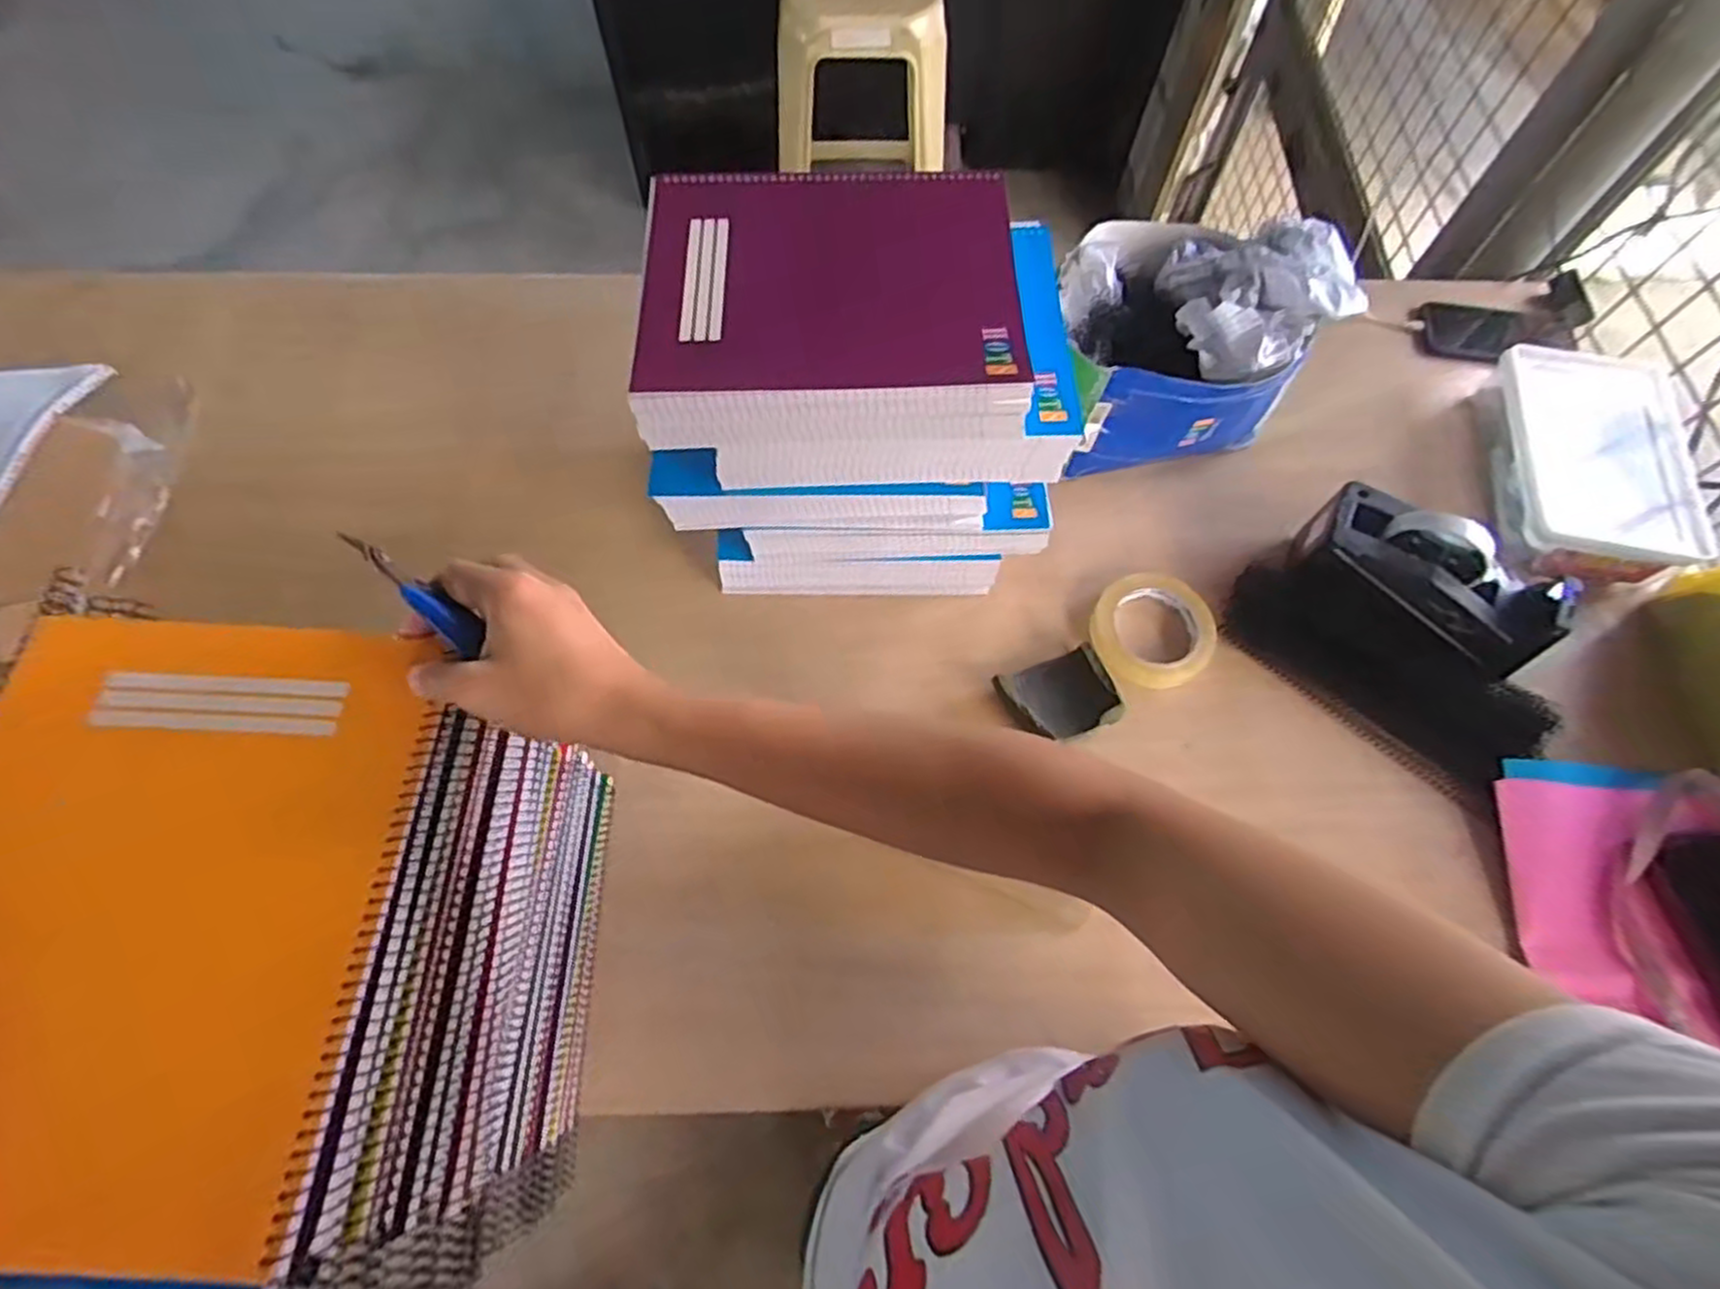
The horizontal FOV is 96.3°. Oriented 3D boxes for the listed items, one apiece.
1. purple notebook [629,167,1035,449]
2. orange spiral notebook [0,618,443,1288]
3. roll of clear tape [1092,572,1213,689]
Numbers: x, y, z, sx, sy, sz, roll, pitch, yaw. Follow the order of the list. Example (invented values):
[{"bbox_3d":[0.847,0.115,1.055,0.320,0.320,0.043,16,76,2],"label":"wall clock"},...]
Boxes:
[{"bbox_3d":[-0.020,-0.232,0.522,0.244,0.051,0.215,-2,66,-2],"label":"purple notebook"},{"bbox_3d":[-0.297,0.106,0.319,0.196,0.011,0.245,2,66,0],"label":"orange spiral notebook"},{"bbox_3d":[0.261,-0.013,0.683,0.117,0.031,0.103,-31,70,-13],"label":"roll of clear tape"}]

